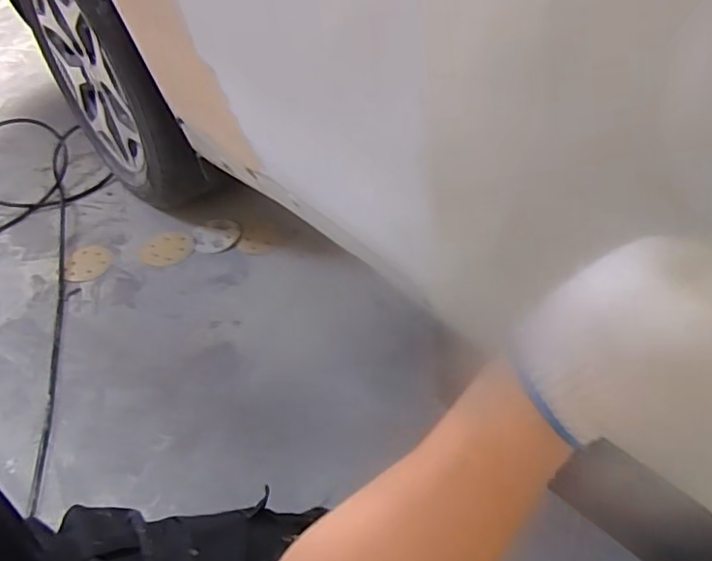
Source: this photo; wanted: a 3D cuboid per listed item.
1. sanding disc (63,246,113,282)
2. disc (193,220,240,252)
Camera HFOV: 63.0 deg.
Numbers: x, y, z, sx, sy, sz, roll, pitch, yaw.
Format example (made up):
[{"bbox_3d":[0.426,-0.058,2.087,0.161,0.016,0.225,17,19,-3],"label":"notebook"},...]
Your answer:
[{"bbox_3d":[-0.659,-0.041,1.430,0.115,0.005,0.130,-16,45,-5],"label":"sanding disc"},{"bbox_3d":[-0.345,-0.111,1.445,0.112,0.010,0.109,-2,48,2],"label":"disc"}]

